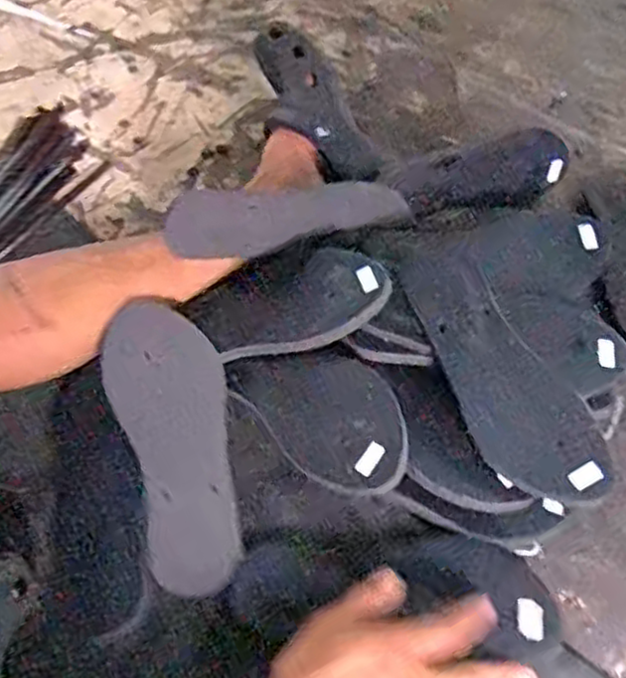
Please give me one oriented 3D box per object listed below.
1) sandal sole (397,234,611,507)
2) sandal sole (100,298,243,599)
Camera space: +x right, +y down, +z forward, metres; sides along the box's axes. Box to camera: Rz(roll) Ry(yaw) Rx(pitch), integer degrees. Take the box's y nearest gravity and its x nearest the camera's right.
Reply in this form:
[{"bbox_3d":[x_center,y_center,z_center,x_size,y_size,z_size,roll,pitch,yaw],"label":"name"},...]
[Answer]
[{"bbox_3d":[0.159,0.019,0.629,0.095,0.034,0.268,-20,62,-13],"label":"sandal sole"},{"bbox_3d":[-0.110,0.082,0.605,0.094,0.009,0.244,-12,71,-23],"label":"sandal sole"}]

